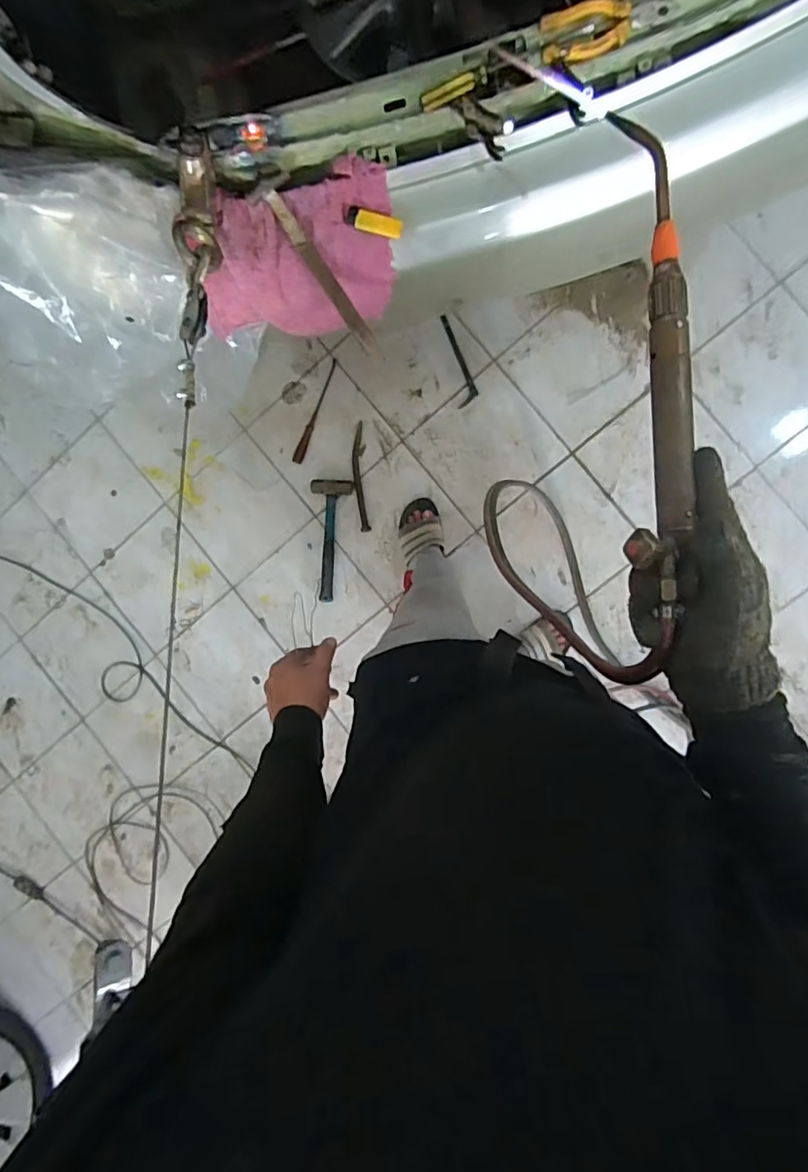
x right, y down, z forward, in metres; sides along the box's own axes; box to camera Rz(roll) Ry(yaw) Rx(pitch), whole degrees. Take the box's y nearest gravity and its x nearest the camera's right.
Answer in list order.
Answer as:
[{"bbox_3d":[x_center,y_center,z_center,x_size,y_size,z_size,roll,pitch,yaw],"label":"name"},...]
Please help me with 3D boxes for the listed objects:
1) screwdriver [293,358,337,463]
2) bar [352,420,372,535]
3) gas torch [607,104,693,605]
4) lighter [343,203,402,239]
[{"bbox_3d":[-0.233,-0.464,1.476,0.029,0.022,0.286,23,95,5],"label":"screwdriver"},{"bbox_3d":[-0.115,-0.287,1.463,0.034,0.020,0.283,-4,92,7],"label":"bar"},{"bbox_3d":[0.182,-0.159,0.396,0.046,0.027,0.358,-1,90,6],"label":"gas torch"},{"bbox_3d":[-0.048,-0.520,0.790,0.099,0.017,0.026,28,96,18],"label":"lighter"}]

